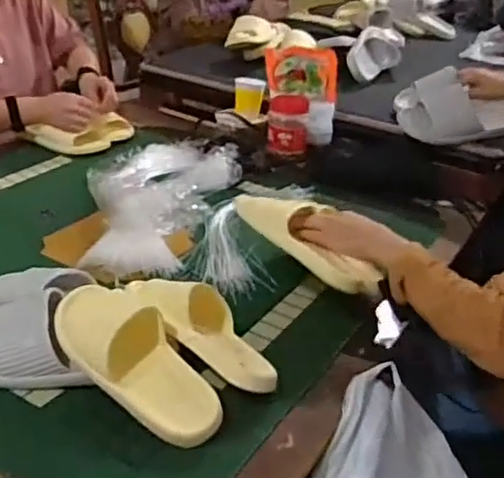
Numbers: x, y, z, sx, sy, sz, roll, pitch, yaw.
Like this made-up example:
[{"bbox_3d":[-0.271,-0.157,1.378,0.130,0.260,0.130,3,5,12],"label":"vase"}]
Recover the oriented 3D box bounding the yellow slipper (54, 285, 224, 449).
[{"bbox_3d":[-0.135,0.135,0.756,0.257,0.060,0.103,41,44,20],"label":"yellow slipper"}]

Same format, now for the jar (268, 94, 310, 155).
[{"bbox_3d":[0.083,-0.268,1.496,0.091,0.123,0.096,2,31,-2],"label":"jar"}]

